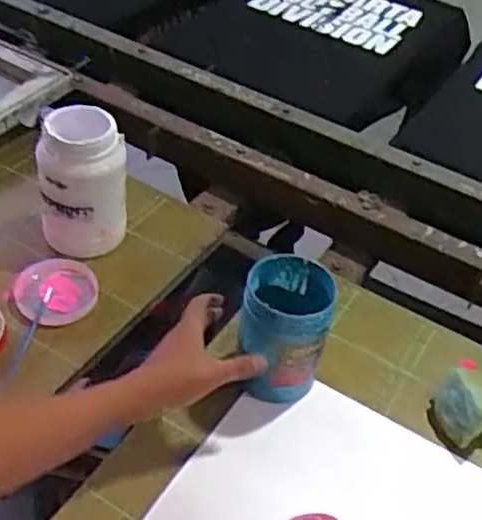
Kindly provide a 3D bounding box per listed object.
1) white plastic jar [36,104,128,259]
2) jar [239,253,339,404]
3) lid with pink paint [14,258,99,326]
[{"bbox_3d":[-0.187,-0.090,0.852,0.104,0.153,0.083,-3,44,-10],"label":"white plastic jar"},{"bbox_3d":[0.041,0.069,0.729,0.084,0.121,0.092,7,43,0],"label":"jar"},{"bbox_3d":[-0.209,0.035,0.827,0.084,0.020,0.091,4,43,-3],"label":"lid with pink paint"}]

